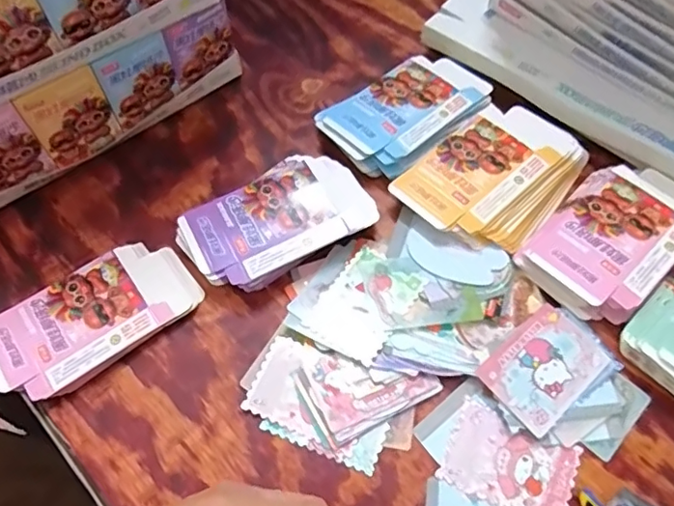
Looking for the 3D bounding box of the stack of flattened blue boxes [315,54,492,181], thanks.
[{"bbox_3d":[0.067,-0.132,0.527,0.154,0.031,0.097,-37,67,-16],"label":"stack of flattened blue boxes"}]

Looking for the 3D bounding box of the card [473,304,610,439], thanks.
[{"bbox_3d":[0.155,0.085,0.417,0.088,0.004,0.063,-37,71,-22],"label":"card"}]

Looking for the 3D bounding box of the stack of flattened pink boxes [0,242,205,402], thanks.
[{"bbox_3d":[-0.195,0.050,0.445,0.158,0.019,0.084,-34,66,-15],"label":"stack of flattened pink boxes"}]

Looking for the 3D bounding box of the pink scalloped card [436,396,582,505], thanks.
[{"bbox_3d":[0.122,0.148,0.392,0.085,0.004,0.060,23,66,14],"label":"pink scalloped card"}]

